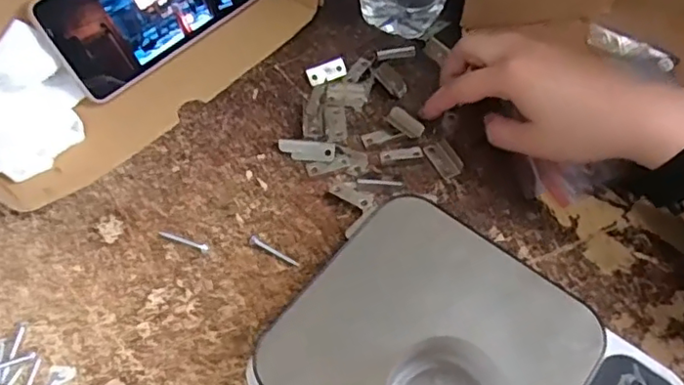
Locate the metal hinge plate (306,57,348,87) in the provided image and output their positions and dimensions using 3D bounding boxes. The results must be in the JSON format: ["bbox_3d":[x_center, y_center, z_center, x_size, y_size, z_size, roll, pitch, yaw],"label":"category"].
[{"bbox_3d":[-0.011,-0.089,0.437,0.030,0.005,0.017,-18,61,-10],"label":"metal hinge plate"}]

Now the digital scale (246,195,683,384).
[{"bbox_3d":[0.065,0.100,0.302,0.186,0.044,0.141,33,65,18],"label":"digital scale"}]

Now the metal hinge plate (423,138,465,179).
[{"bbox_3d":[0.070,-0.024,0.399,0.017,0.004,0.029,-23,62,-13],"label":"metal hinge plate"}]

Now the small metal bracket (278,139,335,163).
[{"bbox_3d":[-0.024,-0.028,0.399,0.038,0.004,0.015,3,83,10],"label":"small metal bracket"}]

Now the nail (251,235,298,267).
[{"bbox_3d":[-0.042,0.036,0.363,0.035,0.004,0.006,31,64,17],"label":"nail"}]

